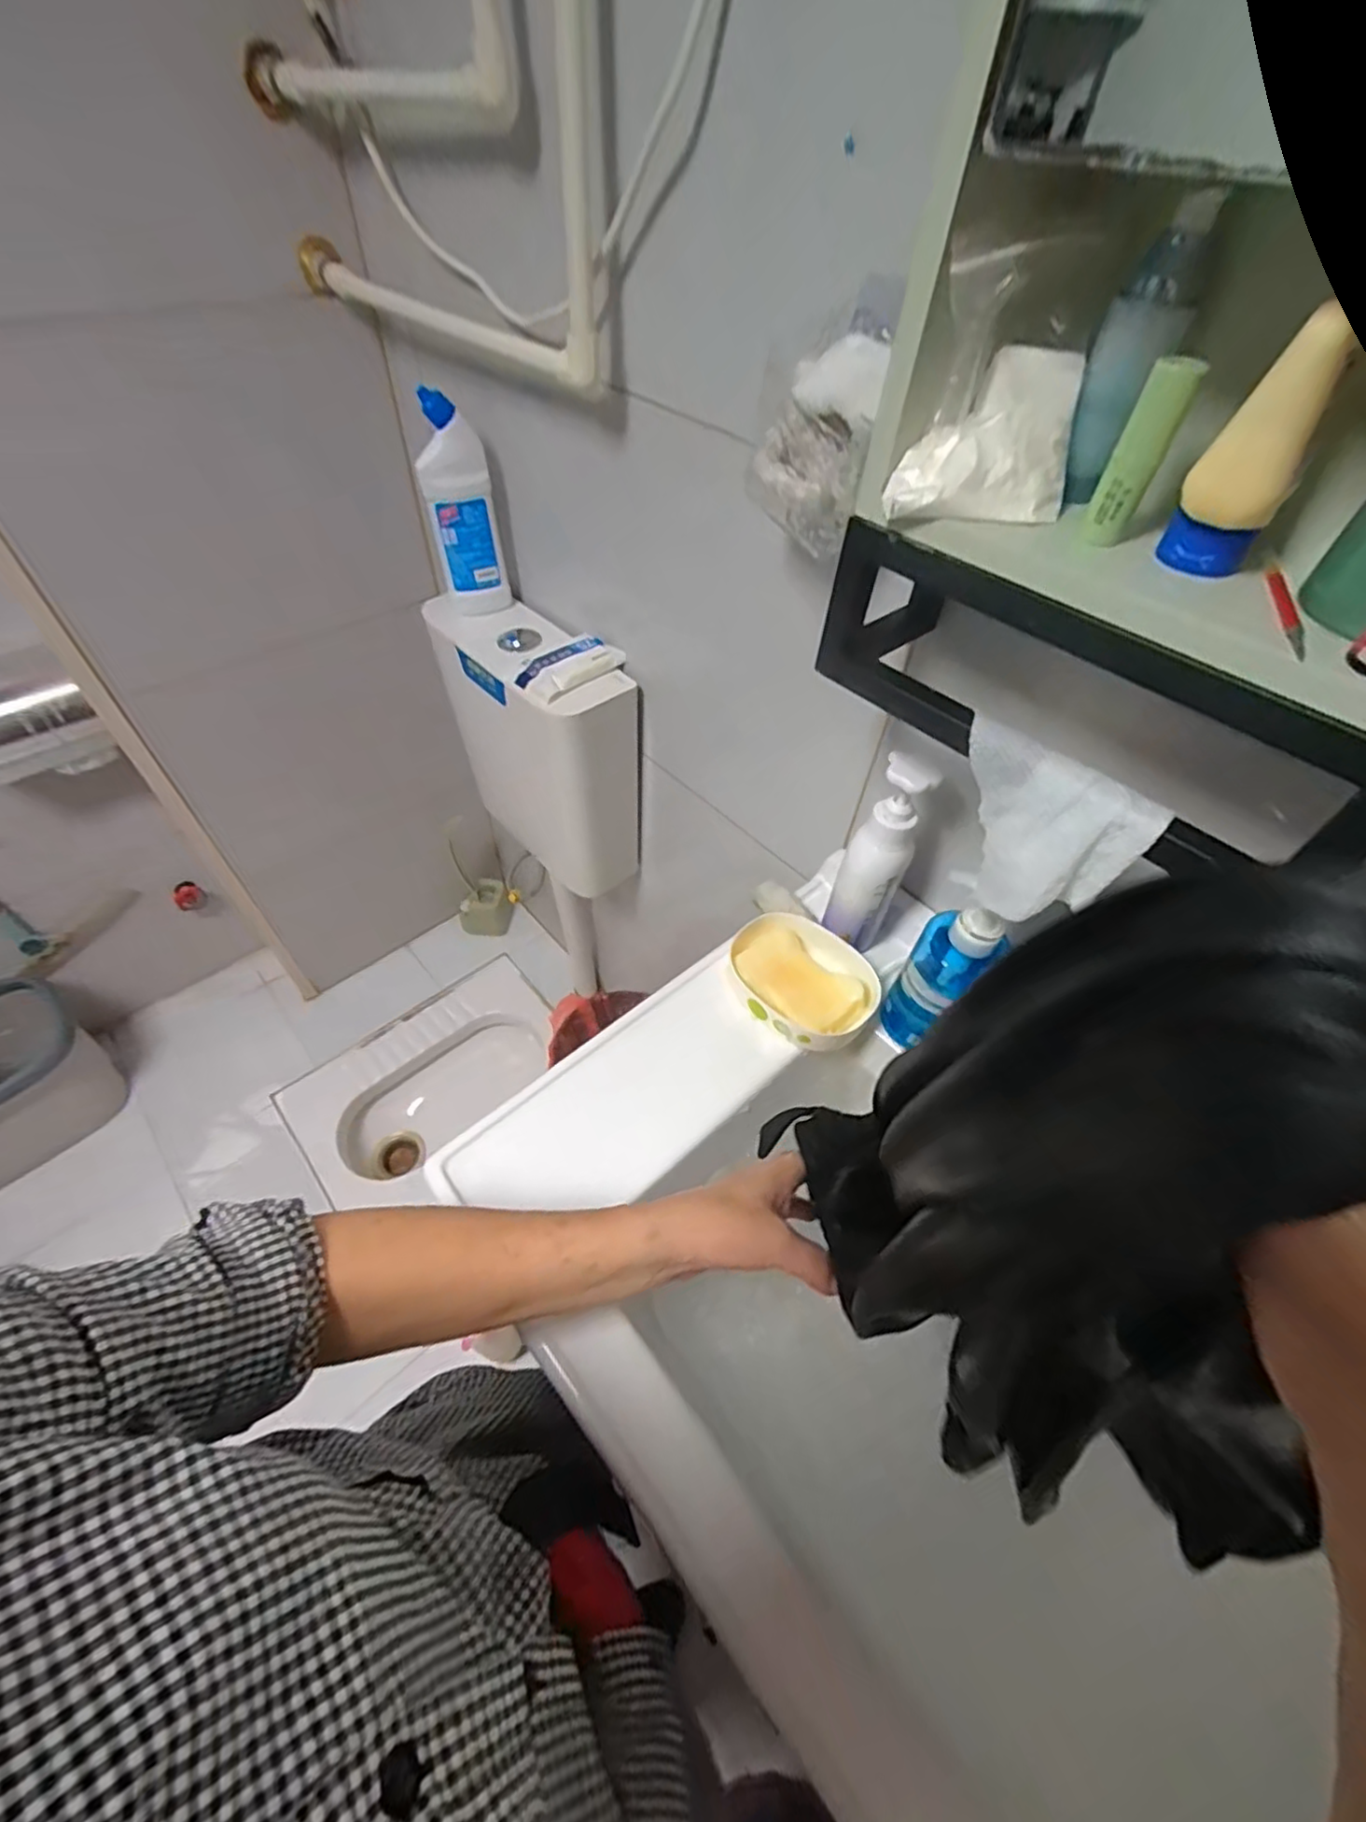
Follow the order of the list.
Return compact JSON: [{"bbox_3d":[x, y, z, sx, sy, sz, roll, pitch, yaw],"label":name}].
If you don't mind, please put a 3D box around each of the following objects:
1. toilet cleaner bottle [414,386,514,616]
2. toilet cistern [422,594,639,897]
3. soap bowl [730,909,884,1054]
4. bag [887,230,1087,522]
[{"bbox_3d":[-0.291,-0.525,0.879,0.089,0.239,0.060,-13,54,-14],"label":"toilet cleaner bottle"},{"bbox_3d":[-0.226,-0.239,1.051,0.163,0.398,0.326,-27,58,-23],"label":"toilet cistern"},{"bbox_3d":[0.108,0.063,0.615,0.106,0.035,0.138,-34,61,-26],"label":"soap bowl"},{"bbox_3d":[0.160,-0.258,0.334,0.089,0.099,0.055,7,52,1],"label":"bag"}]

